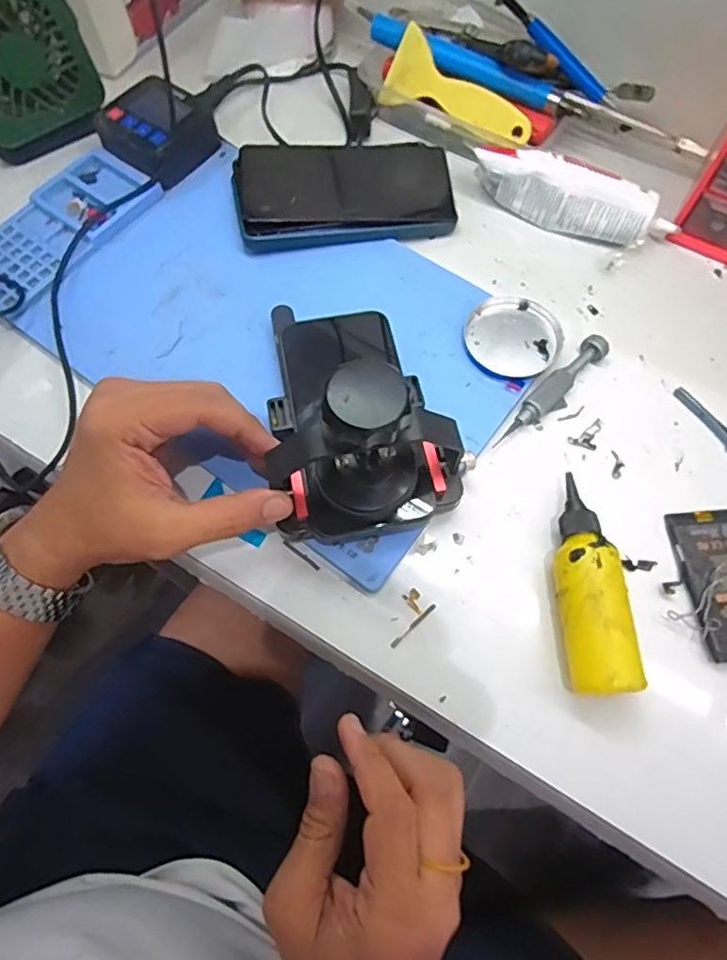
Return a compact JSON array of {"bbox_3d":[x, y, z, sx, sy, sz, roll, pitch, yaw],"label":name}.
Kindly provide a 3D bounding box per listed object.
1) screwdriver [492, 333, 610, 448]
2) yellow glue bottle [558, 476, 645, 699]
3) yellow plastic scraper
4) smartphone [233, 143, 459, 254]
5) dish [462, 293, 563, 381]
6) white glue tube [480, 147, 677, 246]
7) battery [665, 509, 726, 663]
[{"bbox_3d":[0.125,-0.058,0.379,0.019,0.013,0.105,42,73,15],"label":"screwdriver"},{"bbox_3d":[0.123,0.057,0.320,0.033,0.038,0.115,2,67,0],"label":"yellow glue bottle"},{"bbox_3d":[0.070,-0.295,0.458,0.122,0.053,0.010,42,37,3],"label":"yellow plastic scraper"},{"bbox_3d":[-0.012,-0.213,0.431,0.160,0.022,0.081,-6,68,-3],"label":"smartphone"},{"bbox_3d":[0.102,-0.097,0.396,0.063,0.013,0.060,0,67,-1],"label":"dish"},{"bbox_3d":[0.154,-0.208,0.428,0.144,0.043,0.031,24,69,9],"label":"white glue tube"},{"bbox_3d":[0.209,0.057,0.332,0.046,0.006,0.086,-2,62,-3],"label":"battery"}]

